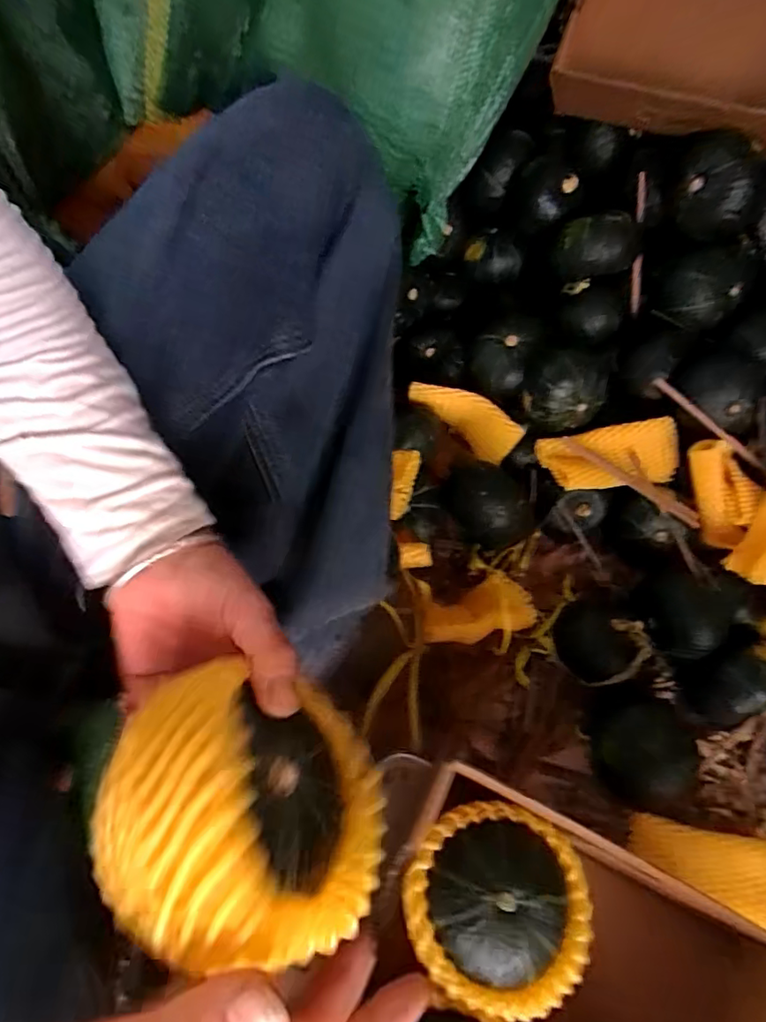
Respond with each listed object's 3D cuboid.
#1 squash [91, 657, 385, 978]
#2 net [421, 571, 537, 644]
[{"bbox_3d":[-0.060,0.123,0.242,0.077,0.105,0.121,-31,71,10],"label":"squash"},{"bbox_3d":[0.092,0.101,0.543,0.135,0.039,0.060,-12,63,-36],"label":"net"}]

